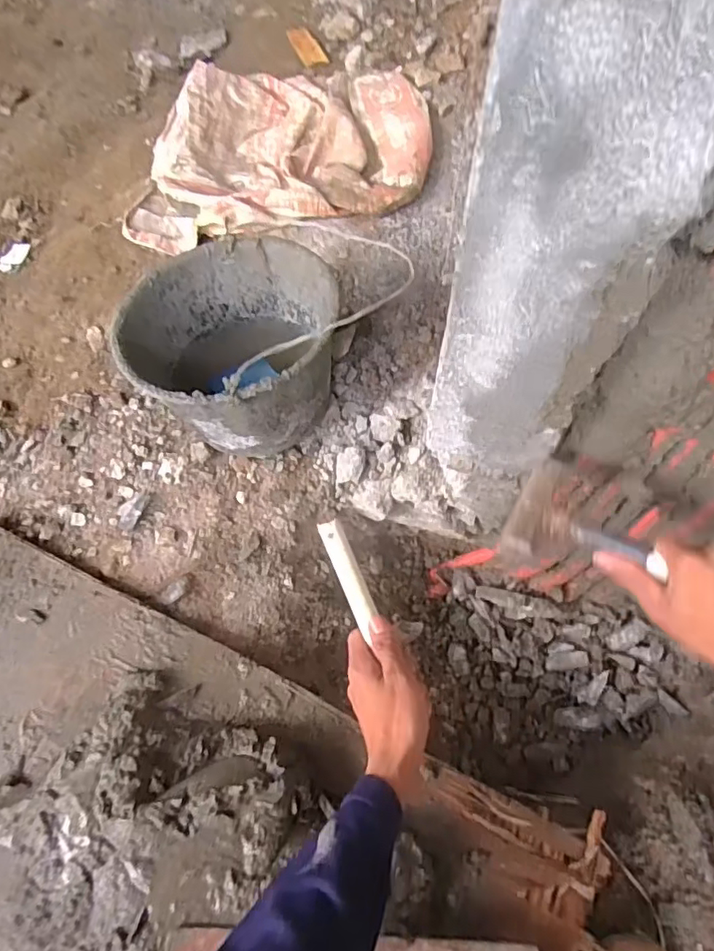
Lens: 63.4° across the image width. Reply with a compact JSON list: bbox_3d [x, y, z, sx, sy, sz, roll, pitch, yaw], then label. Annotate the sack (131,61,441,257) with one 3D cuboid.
[{"bbox_3d":[-0.128,-0.542,0.965,0.501,0.098,0.341,-7,65,-2],"label":"sack"}]

